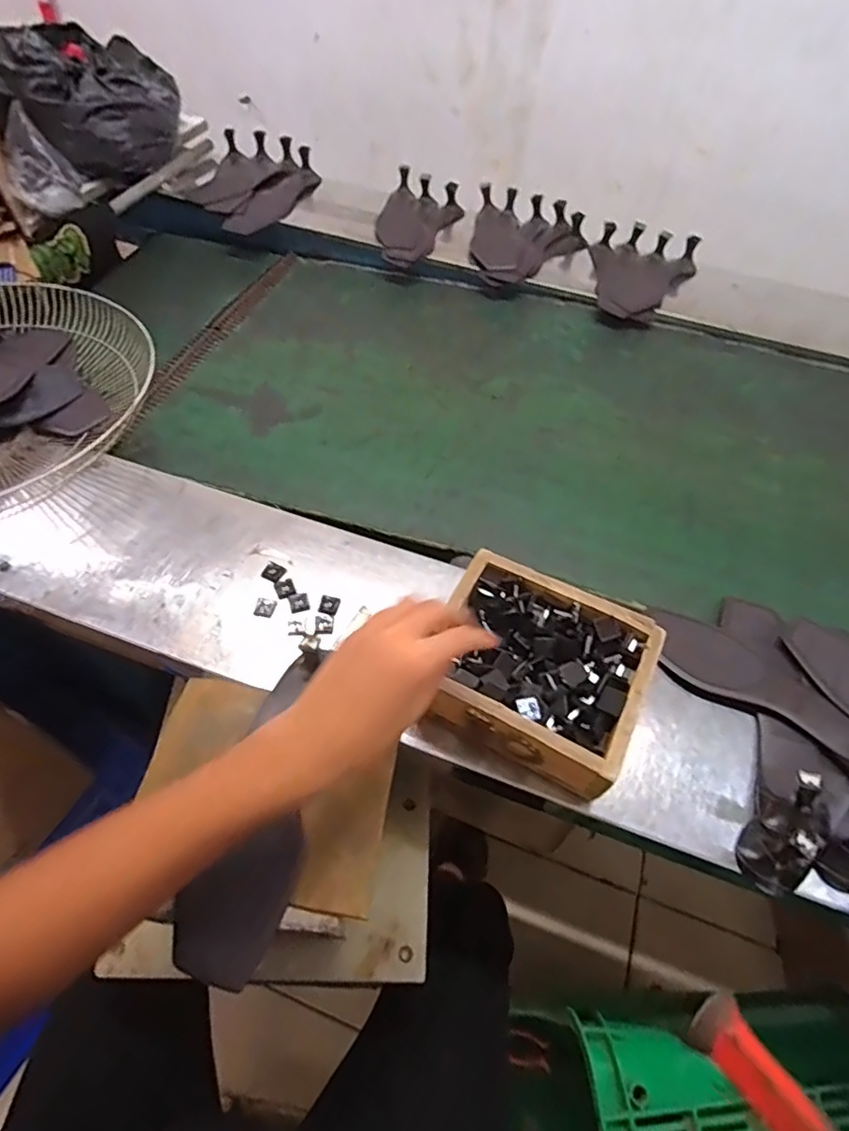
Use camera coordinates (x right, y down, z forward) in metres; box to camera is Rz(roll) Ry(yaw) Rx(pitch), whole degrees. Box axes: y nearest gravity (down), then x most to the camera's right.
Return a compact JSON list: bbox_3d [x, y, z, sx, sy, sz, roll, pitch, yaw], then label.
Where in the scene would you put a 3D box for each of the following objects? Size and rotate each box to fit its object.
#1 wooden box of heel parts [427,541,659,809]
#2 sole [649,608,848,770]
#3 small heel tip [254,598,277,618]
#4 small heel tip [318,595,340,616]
[{"bbox_3d":[0.094,0.089,0.505,0.181,0.059,0.156,25,57,13],"label":"wooden box of heel parts"},{"bbox_3d":[0.317,0.105,0.516,0.228,0.054,0.085,30,58,16],"label":"sole"},{"bbox_3d":[-0.155,0.041,0.563,0.019,0.004,0.019,11,55,4],"label":"small heel tip"},{"bbox_3d":[-0.093,0.039,0.565,0.019,0.004,0.019,12,55,4],"label":"small heel tip"}]

